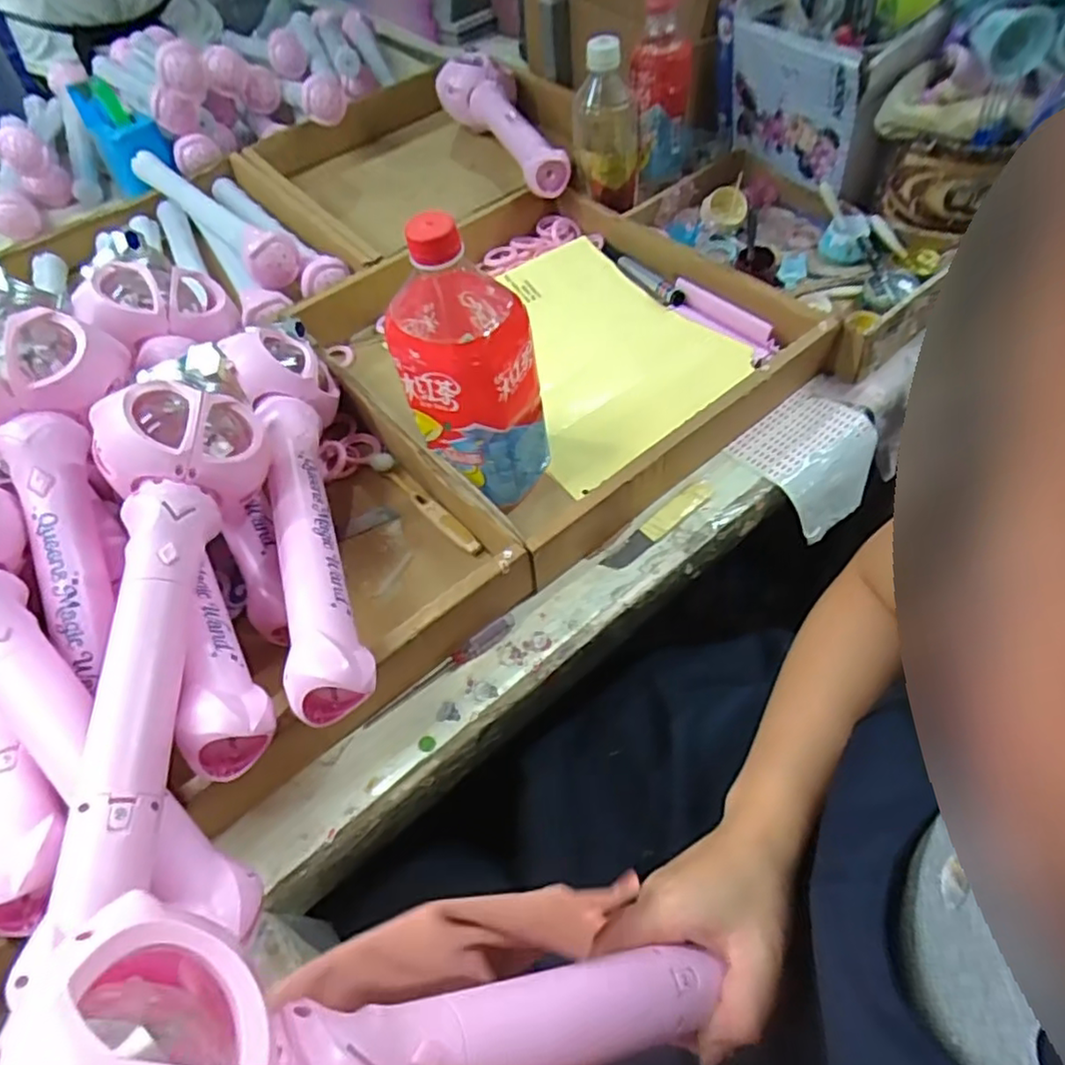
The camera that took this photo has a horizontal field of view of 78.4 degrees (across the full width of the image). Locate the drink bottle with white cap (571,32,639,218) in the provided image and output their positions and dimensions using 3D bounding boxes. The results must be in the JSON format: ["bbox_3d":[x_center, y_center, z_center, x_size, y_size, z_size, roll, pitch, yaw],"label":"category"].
[{"bbox_3d":[0.078,-0.420,0.683,0.067,0.155,0.069,-13,32,-4],"label":"drink bottle with white cap"}]

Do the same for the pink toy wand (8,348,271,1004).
[{"bbox_3d":[-0.199,0.039,0.356,0.086,0.074,0.352,-12,55,-3],"label":"pink toy wand"}]

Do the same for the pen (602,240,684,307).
[{"bbox_3d":[0.110,-0.271,0.676,0.017,0.014,0.131,-29,58,-14],"label":"pen"}]

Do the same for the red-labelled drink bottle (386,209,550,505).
[{"bbox_3d":[-0.047,-0.117,0.466,0.092,0.216,0.104,-17,56,-7],"label":"red-labelled drink bottle"}]

